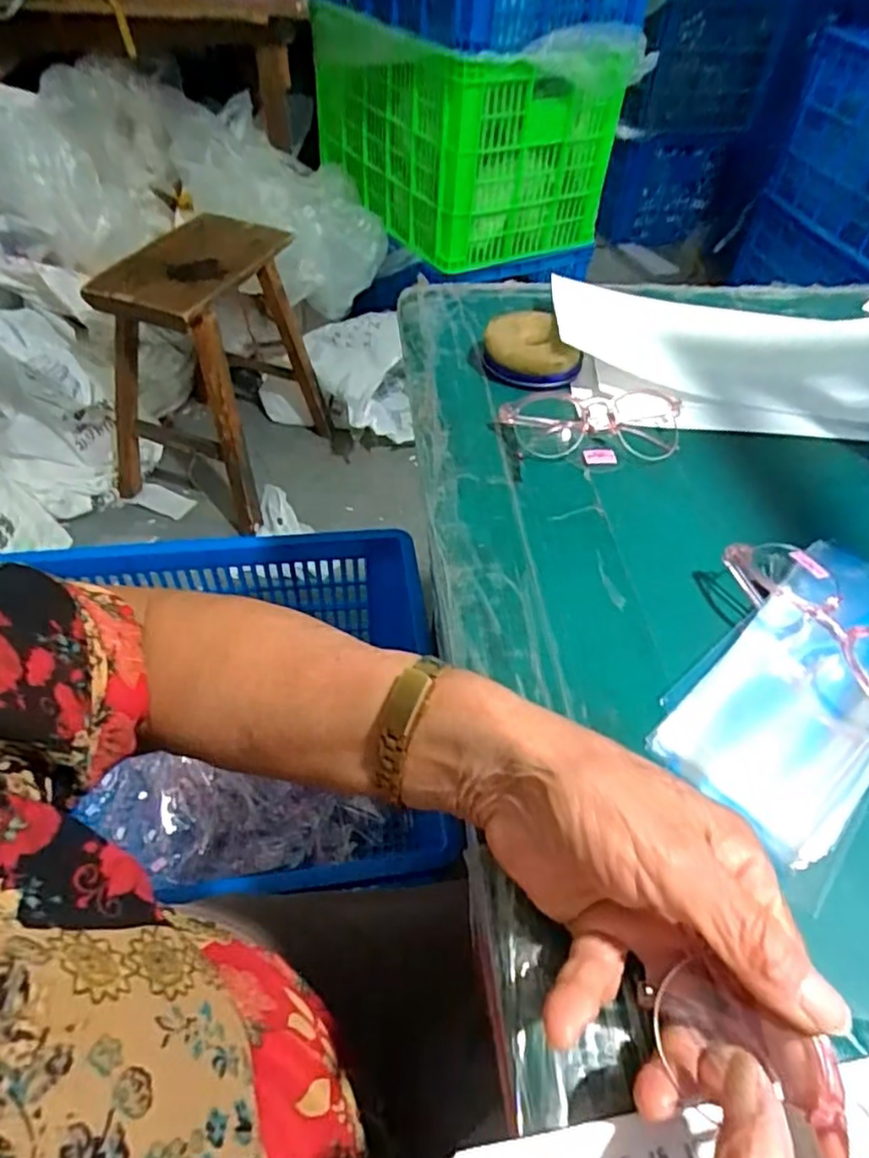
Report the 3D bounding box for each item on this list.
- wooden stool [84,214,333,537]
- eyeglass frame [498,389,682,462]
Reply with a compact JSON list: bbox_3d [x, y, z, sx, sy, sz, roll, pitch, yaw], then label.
[{"bbox_3d":[-0.456,-0.440,1.380,0.335,0.474,0.452,22,51,14],"label":"wooden stool"},{"bbox_3d":[0.108,-0.104,0.442,0.125,0.025,0.045,-4,51,-5],"label":"eyeglass frame"}]

